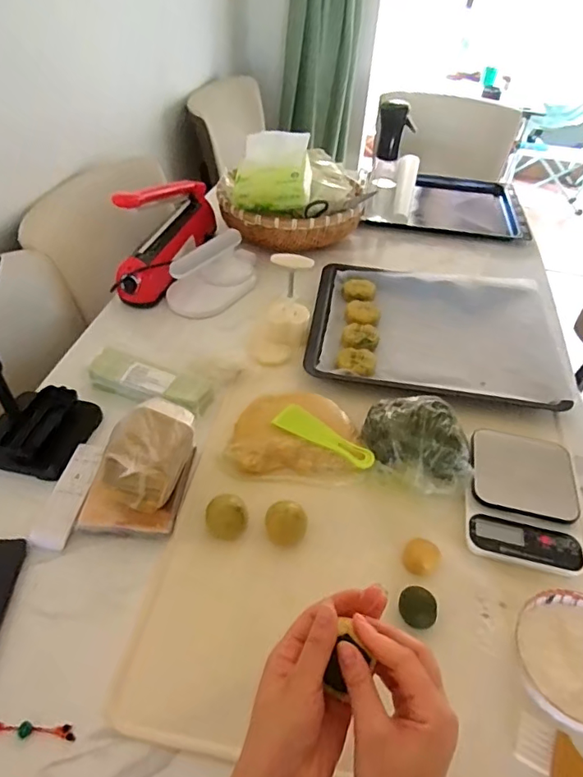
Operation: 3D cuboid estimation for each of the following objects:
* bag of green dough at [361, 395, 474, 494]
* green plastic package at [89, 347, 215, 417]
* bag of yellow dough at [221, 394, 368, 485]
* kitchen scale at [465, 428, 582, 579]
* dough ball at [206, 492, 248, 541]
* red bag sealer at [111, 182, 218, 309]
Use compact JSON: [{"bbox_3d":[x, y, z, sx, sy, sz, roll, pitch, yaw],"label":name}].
[{"bbox_3d":[0.166,0.060,0.645,0.143,0.068,0.117,21,47,17],"label":"bag of green dough"},{"bbox_3d":[-0.207,-0.005,0.725,0.178,0.041,0.058,17,46,13],"label":"green plastic package"},{"bbox_3d":[0.003,0.063,0.677,0.172,0.032,0.126,2,45,-1],"label":"bag of yellow dough"},{"bbox_3d":[0.281,0.130,0.609,0.128,0.030,0.170,12,45,8],"label":"kitchen scale"},{"bbox_3d":[-0.075,0.149,0.579,0.045,0.038,0.042,2,45,-2],"label":"dough ball"},{"bbox_3d":[-0.218,-0.299,0.910,0.080,0.171,0.304,19,47,15],"label":"red bag sealer"}]

